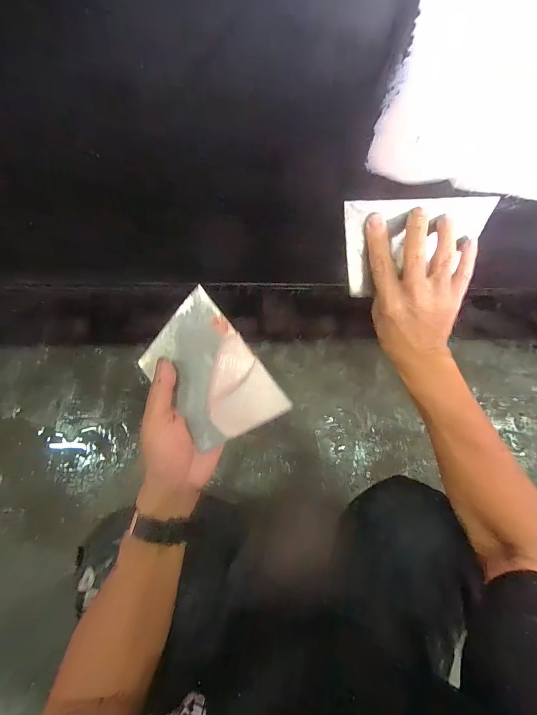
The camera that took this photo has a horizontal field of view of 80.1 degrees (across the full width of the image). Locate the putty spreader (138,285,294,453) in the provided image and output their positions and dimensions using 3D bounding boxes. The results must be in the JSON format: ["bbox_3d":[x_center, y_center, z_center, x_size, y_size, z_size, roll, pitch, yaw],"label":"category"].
[{"bbox_3d":[-0.057,0.018,0.310,0.095,0.008,0.140,-39,87,4],"label":"putty spreader"}]

